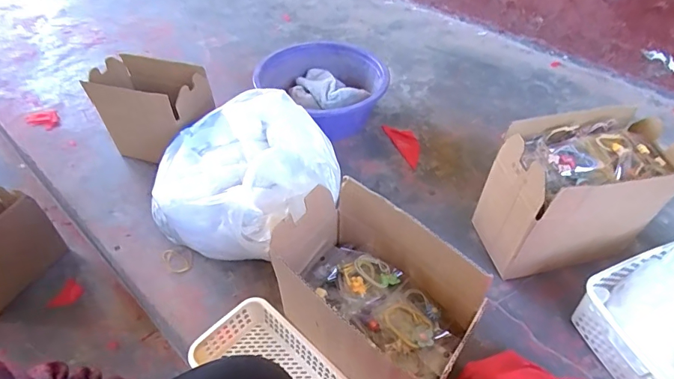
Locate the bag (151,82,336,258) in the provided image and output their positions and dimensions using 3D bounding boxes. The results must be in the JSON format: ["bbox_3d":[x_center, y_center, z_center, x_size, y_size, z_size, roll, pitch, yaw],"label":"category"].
[{"bbox_3d":[-0.157,-0.022,0.714,0.275,0.173,0.238,15,48,13],"label":"bag"}]

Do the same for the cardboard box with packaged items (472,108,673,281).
[{"bbox_3d":[0.376,0.014,0.683,0.246,0.216,0.146,-8,47,-9],"label":"cardboard box with packaged items"}]

